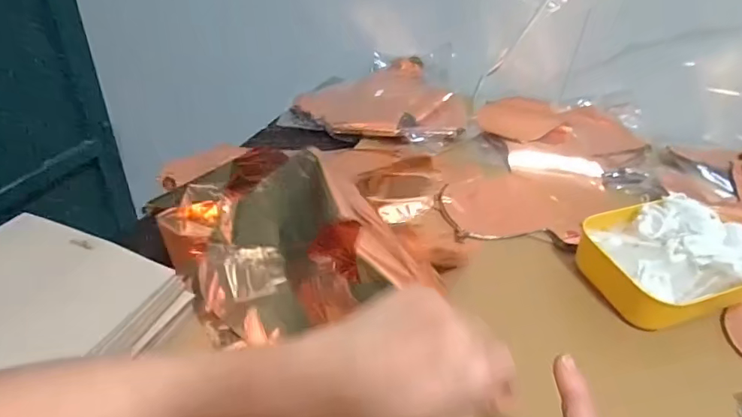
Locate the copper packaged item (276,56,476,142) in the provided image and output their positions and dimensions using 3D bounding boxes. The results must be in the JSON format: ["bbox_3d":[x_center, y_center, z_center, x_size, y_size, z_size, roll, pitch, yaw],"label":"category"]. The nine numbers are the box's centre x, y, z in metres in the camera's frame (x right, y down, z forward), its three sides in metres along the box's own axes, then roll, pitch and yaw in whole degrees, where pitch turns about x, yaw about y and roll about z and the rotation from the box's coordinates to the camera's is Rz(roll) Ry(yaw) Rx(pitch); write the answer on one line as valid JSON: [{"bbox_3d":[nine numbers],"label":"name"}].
[{"bbox_3d":[0.016,-0.209,0.863,0.313,0.036,0.283,7,37,3],"label":"copper packaged item"}]

